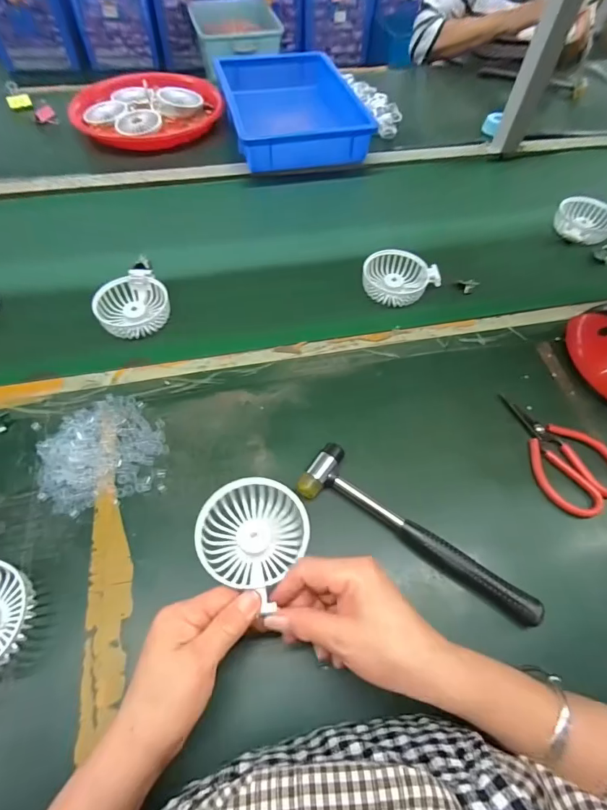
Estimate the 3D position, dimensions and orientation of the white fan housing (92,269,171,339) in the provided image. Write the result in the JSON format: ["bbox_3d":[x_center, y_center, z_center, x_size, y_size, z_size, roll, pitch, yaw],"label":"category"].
[{"bbox_3d":[-0.224,-0.133,0.537,0.089,0.028,0.092,-17,60,-13],"label":"white fan housing"}]

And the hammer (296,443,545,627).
[{"bbox_3d":[0.110,0.118,0.396,0.235,0.030,0.060,27,61,14],"label":"hammer"}]

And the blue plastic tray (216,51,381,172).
[{"bbox_3d":[-0.031,-0.595,0.816,0.242,0.063,0.353,-12,59,-10],"label":"blue plastic tray"}]

